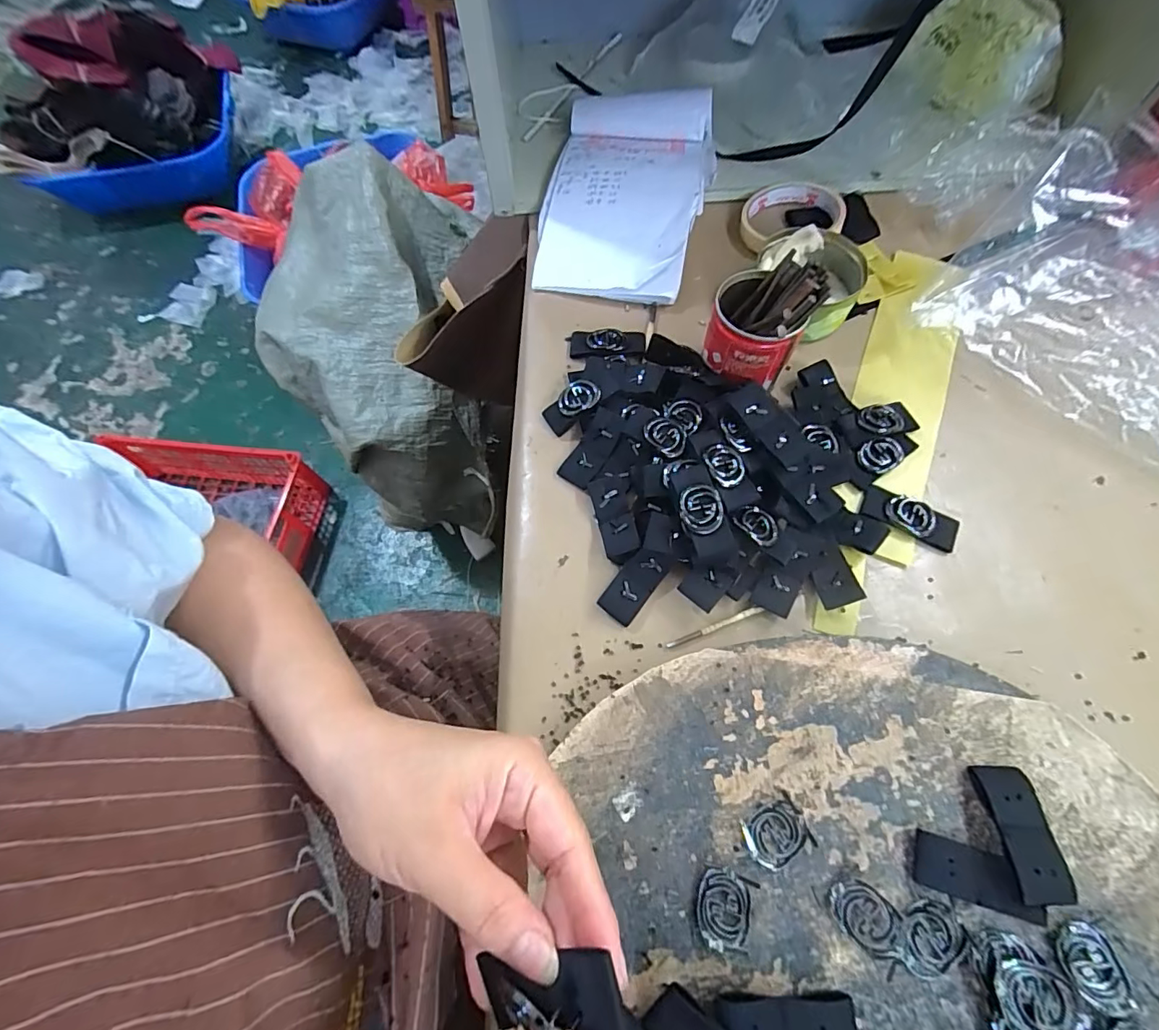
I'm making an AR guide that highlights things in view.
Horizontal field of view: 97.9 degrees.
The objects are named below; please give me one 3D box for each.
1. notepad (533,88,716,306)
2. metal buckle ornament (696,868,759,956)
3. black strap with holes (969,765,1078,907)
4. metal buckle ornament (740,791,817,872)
[{"bbox_3d":[0.042,-0.302,0.469,0.141,0.030,0.232,12,67,7],"label":"notepad"},{"bbox_3d":[0.073,0.199,0.255,0.026,0.007,0.033,16,67,9],"label":"metal buckle ornament"},{"bbox_3d":[0.226,0.161,0.257,0.028,0.009,0.060,0,52,3],"label":"black strap with holes"},{"bbox_3d":[0.104,0.169,0.267,0.033,0.005,0.025,-25,67,-9],"label":"metal buckle ornament"}]

